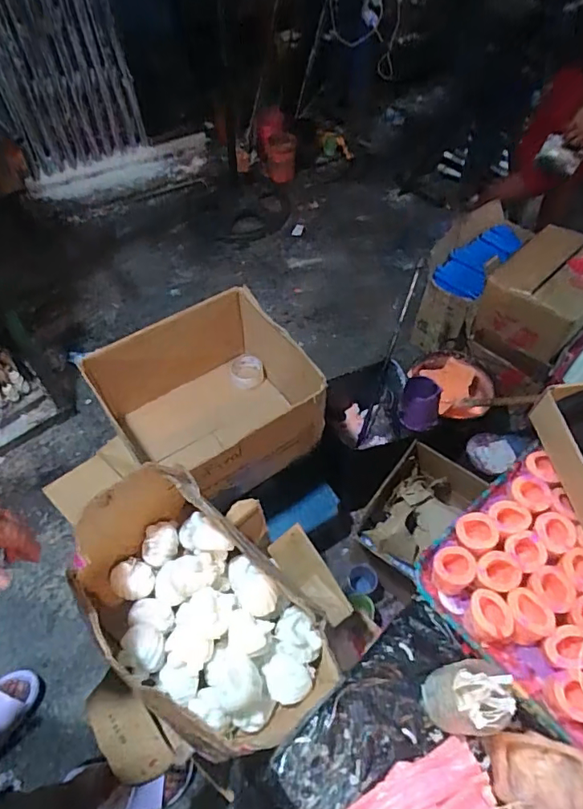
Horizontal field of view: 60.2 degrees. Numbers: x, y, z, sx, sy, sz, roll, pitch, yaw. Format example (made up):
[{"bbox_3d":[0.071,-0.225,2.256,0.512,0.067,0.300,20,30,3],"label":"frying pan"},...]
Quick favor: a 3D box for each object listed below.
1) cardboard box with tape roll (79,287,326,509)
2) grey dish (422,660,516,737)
[{"bbox_3d":[-0.193,-0.022,1.174,0.431,0.239,0.431,-30,60,-19],"label":"cardboard box with tape roll"},{"bbox_3d":[0.185,0.312,0.535,0.074,0.081,0.067,-6,55,-5],"label":"grey dish"}]

